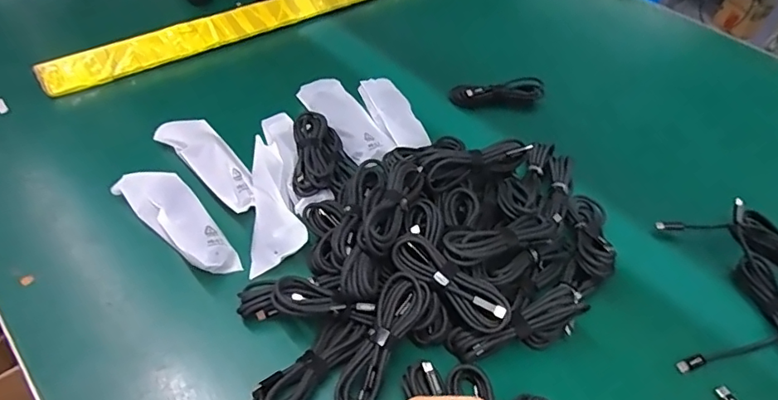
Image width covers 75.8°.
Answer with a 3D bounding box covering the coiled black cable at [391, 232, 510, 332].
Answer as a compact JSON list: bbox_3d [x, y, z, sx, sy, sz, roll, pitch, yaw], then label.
[{"bbox_3d":[0.050,0.066,0.402,0.102,0.028,0.030,28,53,19],"label":"coiled black cable"}]

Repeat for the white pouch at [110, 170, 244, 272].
[{"bbox_3d":[-0.200,0.017,0.475,0.146,0.029,0.047,35,56,24],"label":"white pouch"}]

